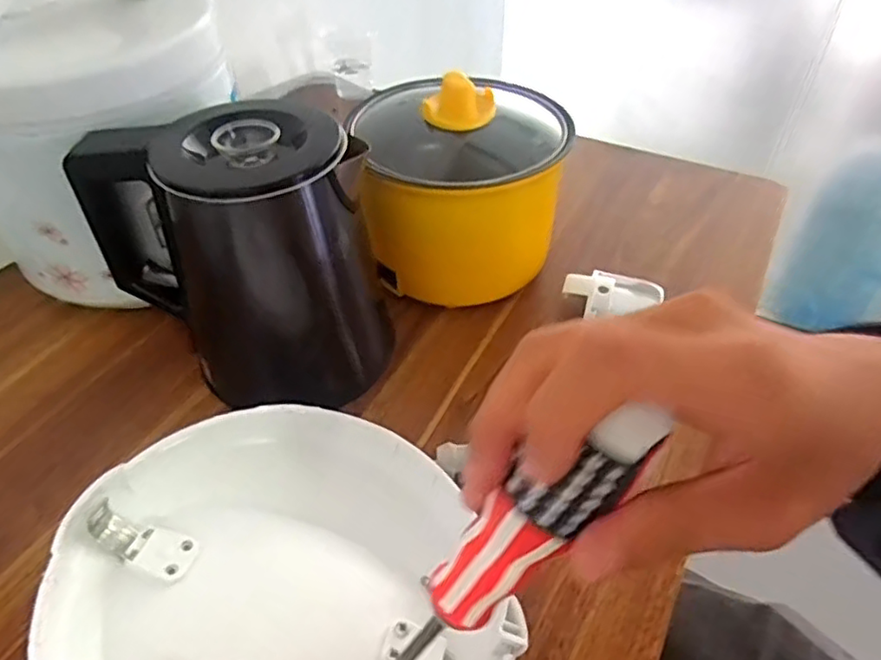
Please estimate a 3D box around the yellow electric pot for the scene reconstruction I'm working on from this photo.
[{"bbox_3d":[0.022,-0.123,0.510,0.149,0.150,0.143,-1,45,1],"label":"yellow electric pot"}]

